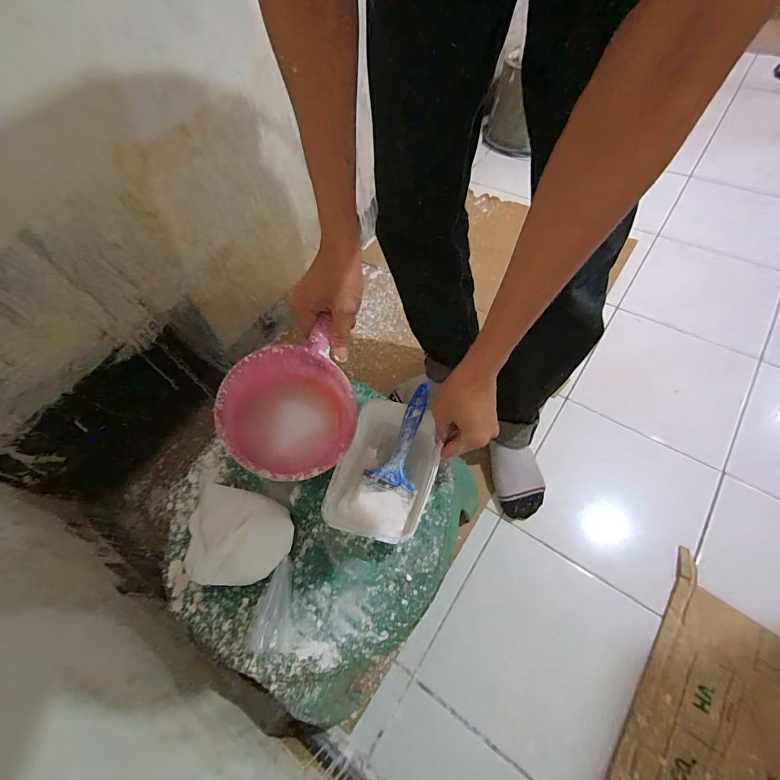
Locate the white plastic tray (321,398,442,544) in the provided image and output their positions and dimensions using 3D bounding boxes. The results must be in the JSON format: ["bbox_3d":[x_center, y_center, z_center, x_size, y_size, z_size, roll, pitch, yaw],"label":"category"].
[{"bbox_3d":[-0.006,0.099,0.518,0.119,0.067,0.176,16,67,4],"label":"white plastic tray"}]

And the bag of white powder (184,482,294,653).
[{"bbox_3d":[-0.179,0.204,0.478,0.117,0.048,0.185,-3,67,-4],"label":"bag of white powder"}]

